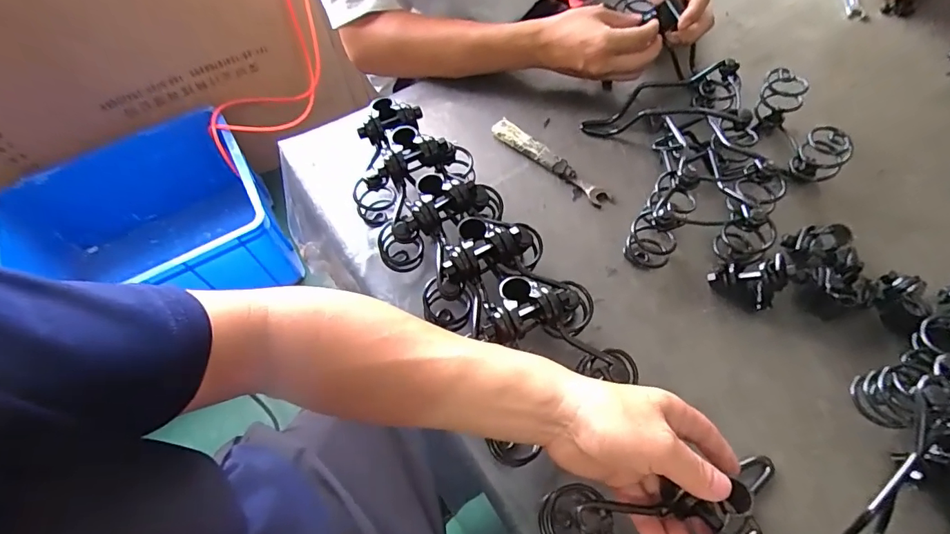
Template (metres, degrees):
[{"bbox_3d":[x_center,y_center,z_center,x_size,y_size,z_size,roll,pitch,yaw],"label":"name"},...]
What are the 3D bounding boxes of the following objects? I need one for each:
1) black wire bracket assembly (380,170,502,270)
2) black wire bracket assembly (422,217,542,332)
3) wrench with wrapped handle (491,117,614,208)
[{"bbox_3d":[-0.033,-0.045,0.454,0.129,0.089,0.051,-23,62,-11],"label":"black wire bracket assembly"},{"bbox_3d":[0.008,0.002,0.427,0.121,0.090,0.056,-28,63,-13],"label":"black wire bracket assembly"},{"bbox_3d":[0.084,-0.122,0.536,0.164,0.016,0.021,40,69,21],"label":"wrench with wrapped handle"}]

